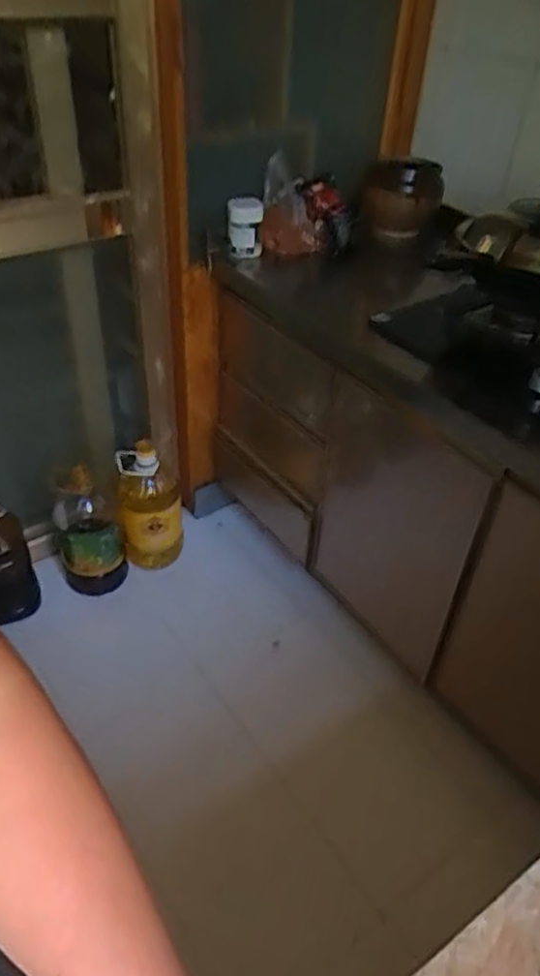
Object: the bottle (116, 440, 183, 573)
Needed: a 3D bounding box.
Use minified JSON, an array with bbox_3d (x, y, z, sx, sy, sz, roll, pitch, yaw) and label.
[{"bbox_3d":[-0.306,0.035,1.709,0.147,0.337,0.189,-3,41,-8],"label":"bottle"}]

